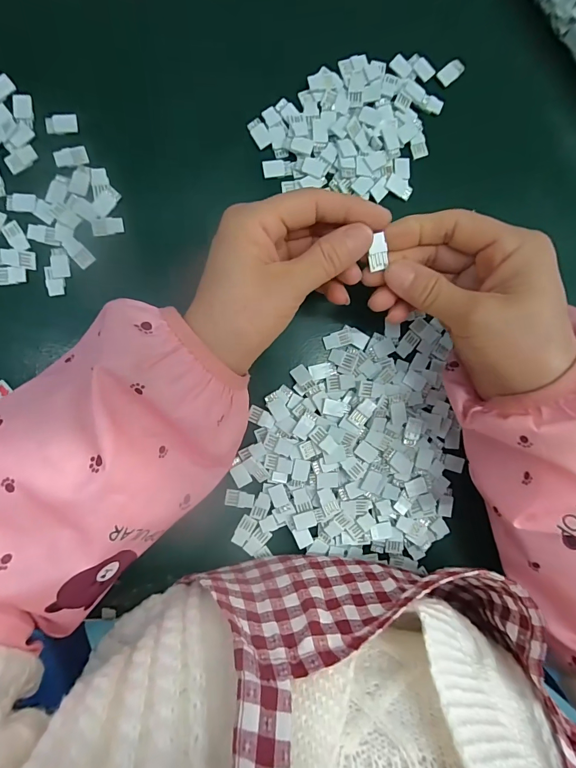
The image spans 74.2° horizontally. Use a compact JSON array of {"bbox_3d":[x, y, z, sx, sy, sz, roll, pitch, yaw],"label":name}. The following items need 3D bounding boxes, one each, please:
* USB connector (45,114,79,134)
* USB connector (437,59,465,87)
[{"bbox_3d":[-0.156,-0.180,0.263,0.020,0.004,0.013,-9,90,-5],"label":"USB connector"},{"bbox_3d":[0.123,-0.236,0.288,0.020,0.004,0.012,-40,93,-4],"label":"USB connector"}]

